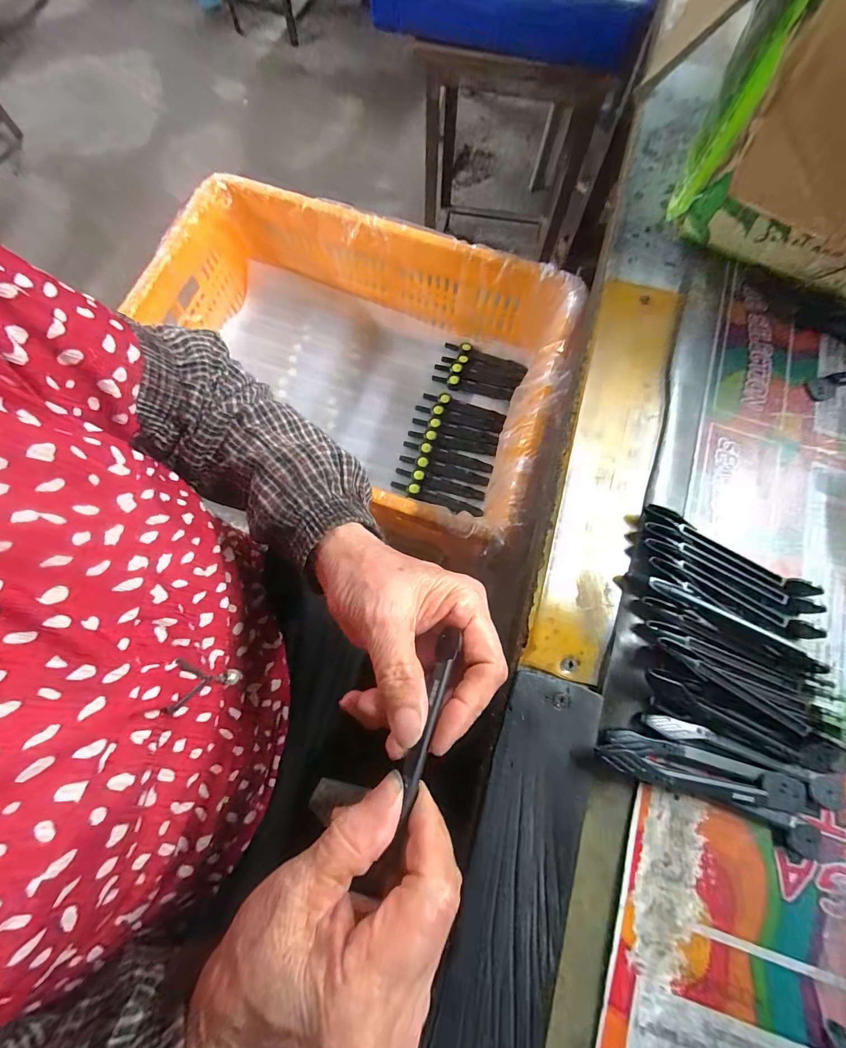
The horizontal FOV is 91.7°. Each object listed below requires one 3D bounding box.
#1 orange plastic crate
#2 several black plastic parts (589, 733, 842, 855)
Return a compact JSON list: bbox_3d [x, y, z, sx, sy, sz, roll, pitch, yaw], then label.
[{"bbox_3d":[-0.092,-0.196,0.531,0.494,0.149,0.343,18,75,6],"label":"orange plastic crate"},{"bbox_3d":[0.153,0.130,0.211,0.130,0.027,0.037,20,74,5],"label":"several black plastic parts"}]

